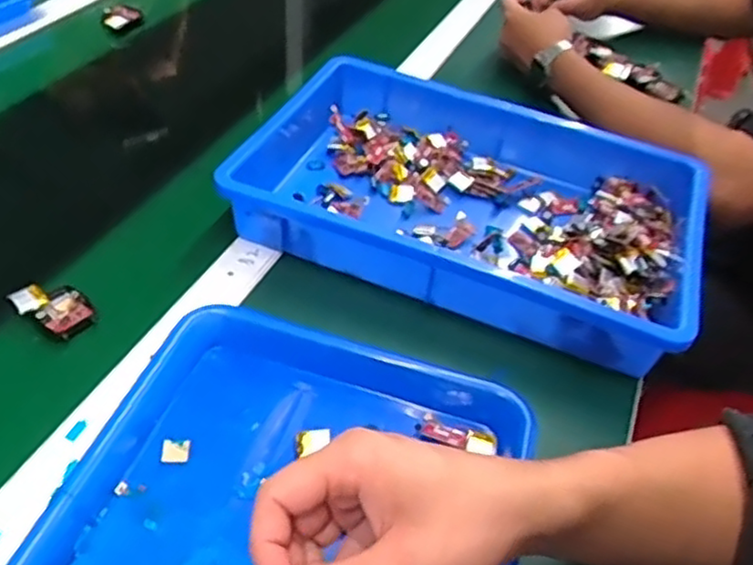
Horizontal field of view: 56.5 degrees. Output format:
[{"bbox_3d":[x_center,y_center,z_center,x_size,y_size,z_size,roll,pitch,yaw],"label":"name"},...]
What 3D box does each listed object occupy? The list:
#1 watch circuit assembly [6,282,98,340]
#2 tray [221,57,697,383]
[{"bbox_3d":[-0.233,0.016,0.510,0.054,0.018,0.037,23,46,14],"label":"watch circuit assembly"},{"bbox_3d":[0.075,-0.073,0.620,0.381,0.081,0.242,20,45,11],"label":"tray"}]

